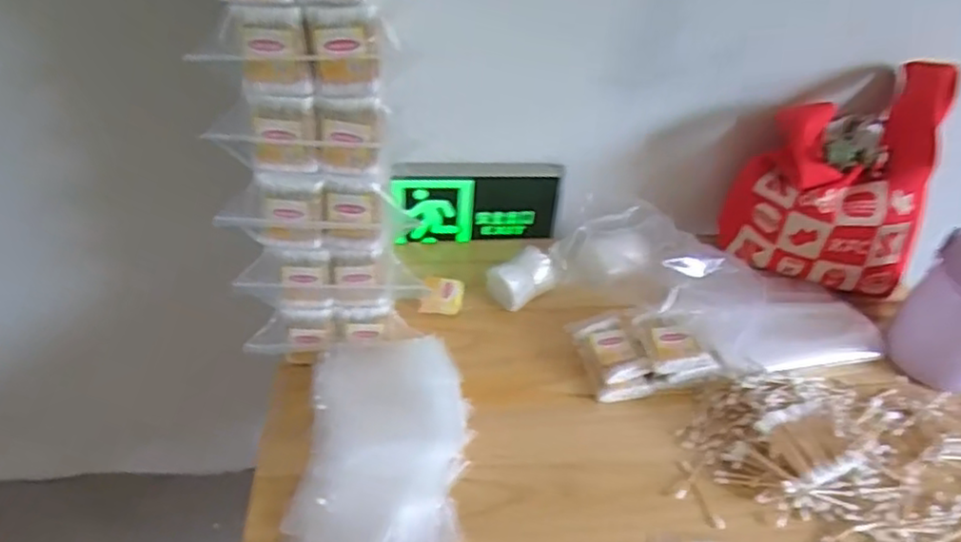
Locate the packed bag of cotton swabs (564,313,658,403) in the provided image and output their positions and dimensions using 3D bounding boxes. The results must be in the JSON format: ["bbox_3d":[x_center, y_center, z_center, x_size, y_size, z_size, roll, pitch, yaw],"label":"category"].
[{"bbox_3d":[0.139,0.090,0.726,0.060,0.029,0.103,-9,43,-12],"label":"packed bag of cotton swabs"}]

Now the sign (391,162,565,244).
[{"bbox_3d":[-0.002,-0.086,0.874,0.210,0.117,0.025,-5,42,-7],"label":"sign"}]

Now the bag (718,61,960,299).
[{"bbox_3d":[0.426,-0.116,0.812,0.215,0.203,0.170,20,45,20],"label":"bag"}]

